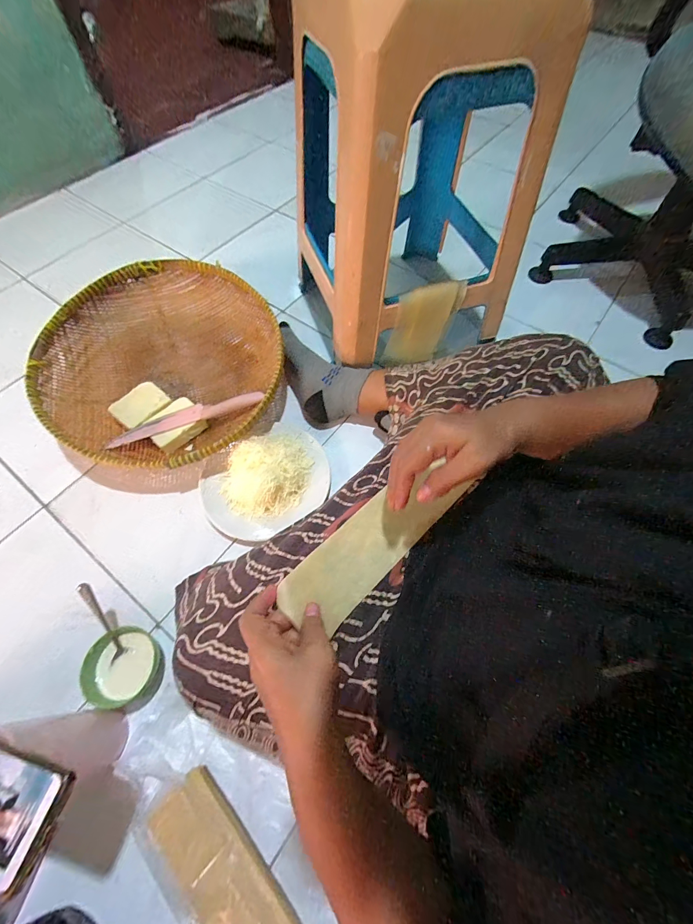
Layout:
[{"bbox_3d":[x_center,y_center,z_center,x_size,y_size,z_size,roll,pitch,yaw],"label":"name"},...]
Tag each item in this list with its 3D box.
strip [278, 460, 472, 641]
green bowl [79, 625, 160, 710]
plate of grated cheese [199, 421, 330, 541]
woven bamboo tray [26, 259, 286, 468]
[{"bbox_3d":[0.031,0.080,0.363,0.217,0.043,0.074,-35,68,-18],"label":"strip"},{"bbox_3d":[-0.303,0.277,0.479,0.087,0.042,0.092,13,63,6],"label":"green bowl"},{"bbox_3d":[-0.138,0.027,0.595,0.213,0.068,0.183,-25,66,-13],"label":"plate of grated cheese"},{"bbox_3d":[-0.334,-0.178,0.671,0.438,0.117,0.427,19,64,9],"label":"woven bamboo tray"}]

